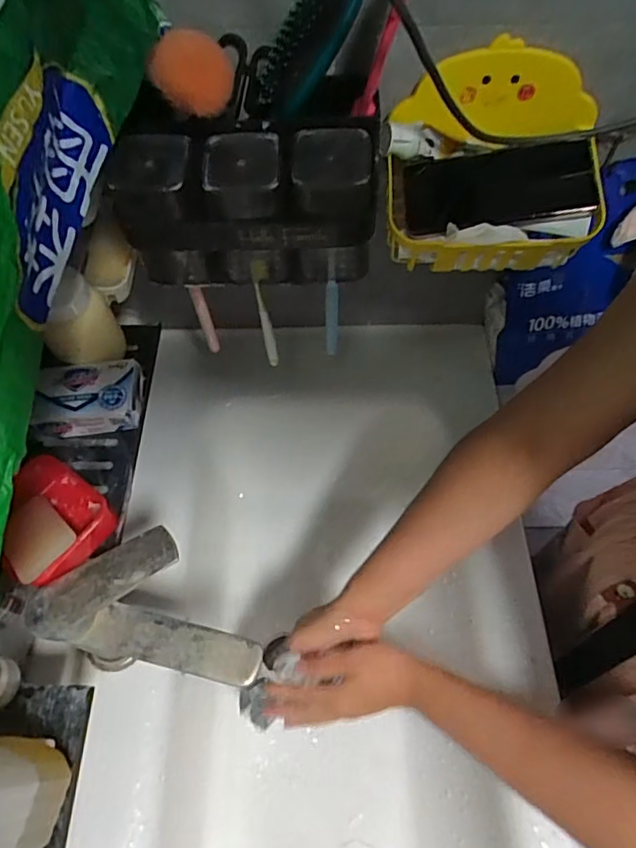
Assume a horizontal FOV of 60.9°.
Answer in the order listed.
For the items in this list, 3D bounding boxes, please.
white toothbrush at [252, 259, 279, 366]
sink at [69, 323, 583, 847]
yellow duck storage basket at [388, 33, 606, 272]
[{"bbox_3d":[-0.054,-0.112,0.559,0.015,0.153,0.011,-8,59,-5],"label":"white toothbrush"},{"bbox_3d":[0.012,0.248,0.606,0.435,0.162,0.789,-1,59,0],"label":"sink"},{"bbox_3d":[0.157,-0.224,0.475,0.180,0.146,0.125,-2,59,-1],"label":"yellow duck storage basket"}]

